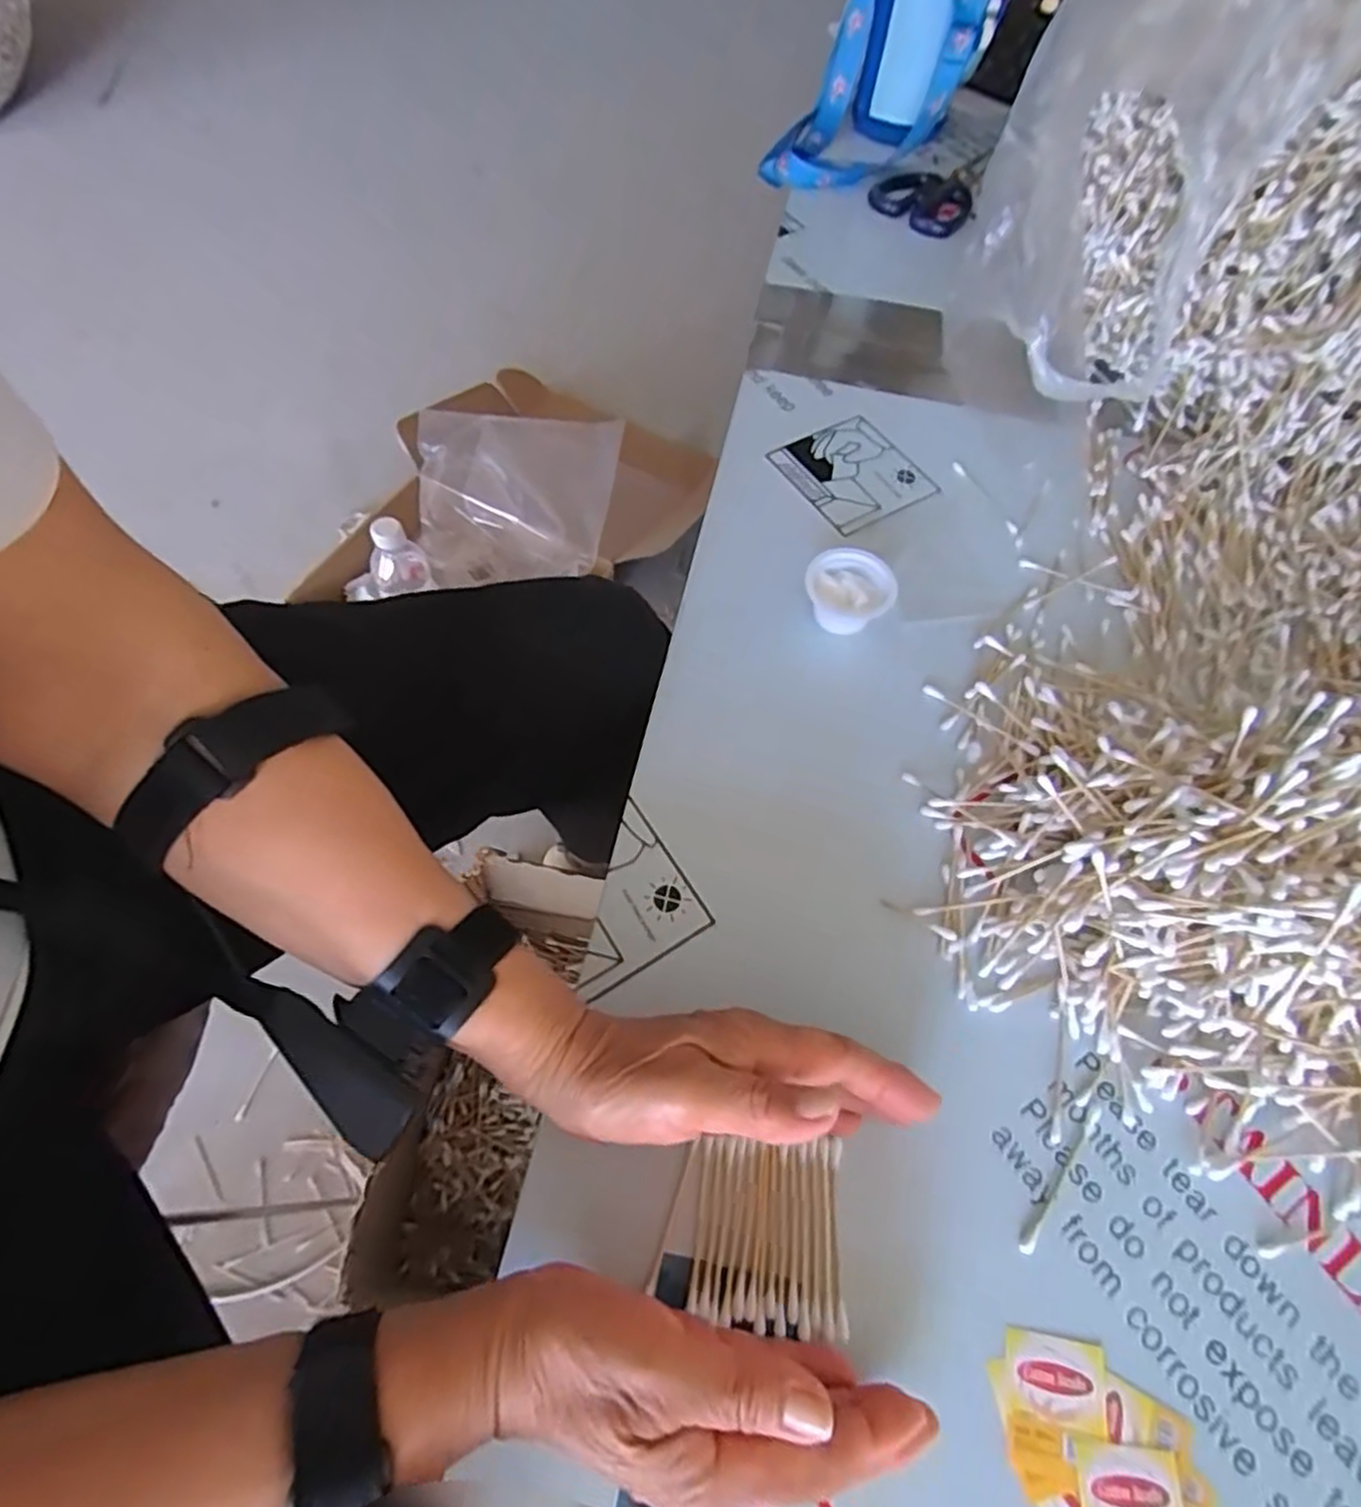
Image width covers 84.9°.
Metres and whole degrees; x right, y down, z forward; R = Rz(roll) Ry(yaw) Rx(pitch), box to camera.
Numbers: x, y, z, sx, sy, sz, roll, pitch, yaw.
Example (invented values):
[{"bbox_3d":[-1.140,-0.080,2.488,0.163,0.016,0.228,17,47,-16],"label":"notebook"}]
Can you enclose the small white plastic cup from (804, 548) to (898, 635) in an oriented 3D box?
[{"bbox_3d":[0.106,-0.100,0.468,0.054,0.031,0.048,20,63,8],"label":"small white plastic cup"}]

